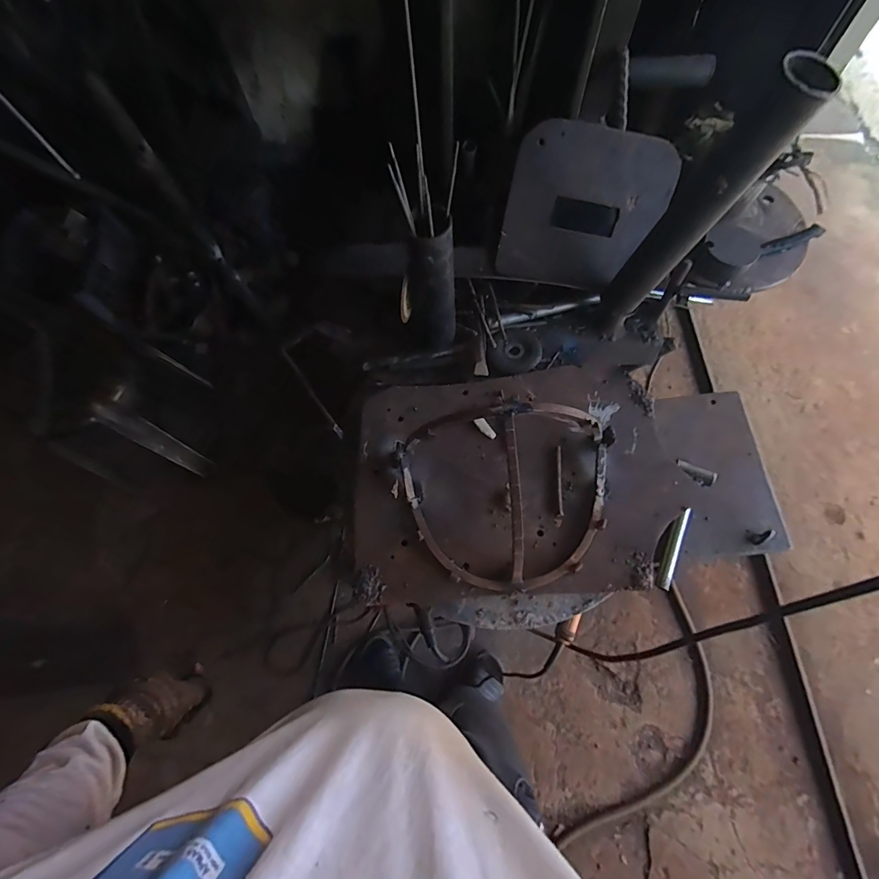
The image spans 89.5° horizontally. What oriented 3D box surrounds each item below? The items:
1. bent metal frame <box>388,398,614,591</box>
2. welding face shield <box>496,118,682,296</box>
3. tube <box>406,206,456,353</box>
[{"bbox_3d":[0.084,0.063,0.489,0.264,0.115,0.195,-4,71,0],"label":"bent metal frame"},{"bbox_3d":[0.197,-0.305,0.598,0.211,0.190,0.008,7,31,-11],"label":"welding face shield"},{"bbox_3d":[-0.011,-0.190,0.557,0.063,0.205,0.058,1,71,2],"label":"tube"}]

